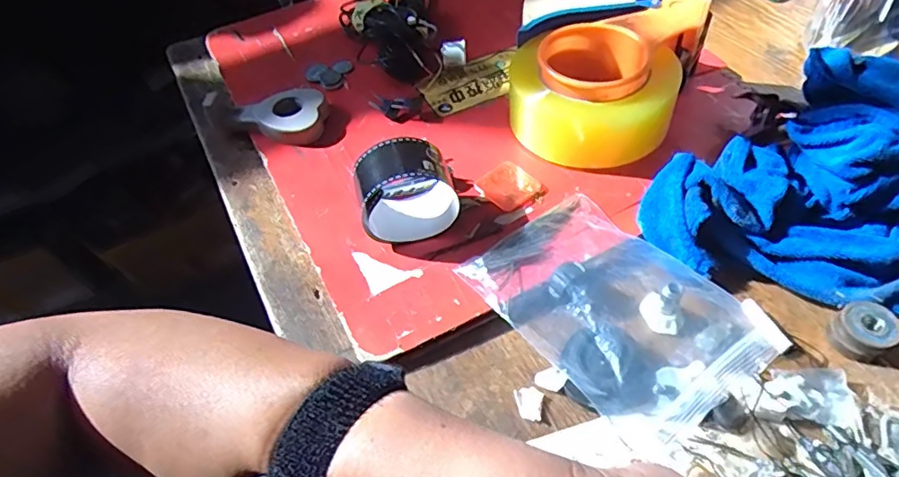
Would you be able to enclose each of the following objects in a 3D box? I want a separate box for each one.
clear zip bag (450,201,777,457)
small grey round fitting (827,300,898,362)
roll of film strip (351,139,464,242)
[{"bbox_3d":[0.097,0.037,0.329,0.110,0.015,0.151,-34,57,-22],"label":"clear zip bag"},{"bbox_3d":[0.234,0.053,0.318,0.027,0.021,0.029,-2,51,2],"label":"small grey round fitting"},{"bbox_3d":[-0.028,-0.032,0.365,0.062,0.057,0.049,-12,51,-7],"label":"roll of film strip"}]

